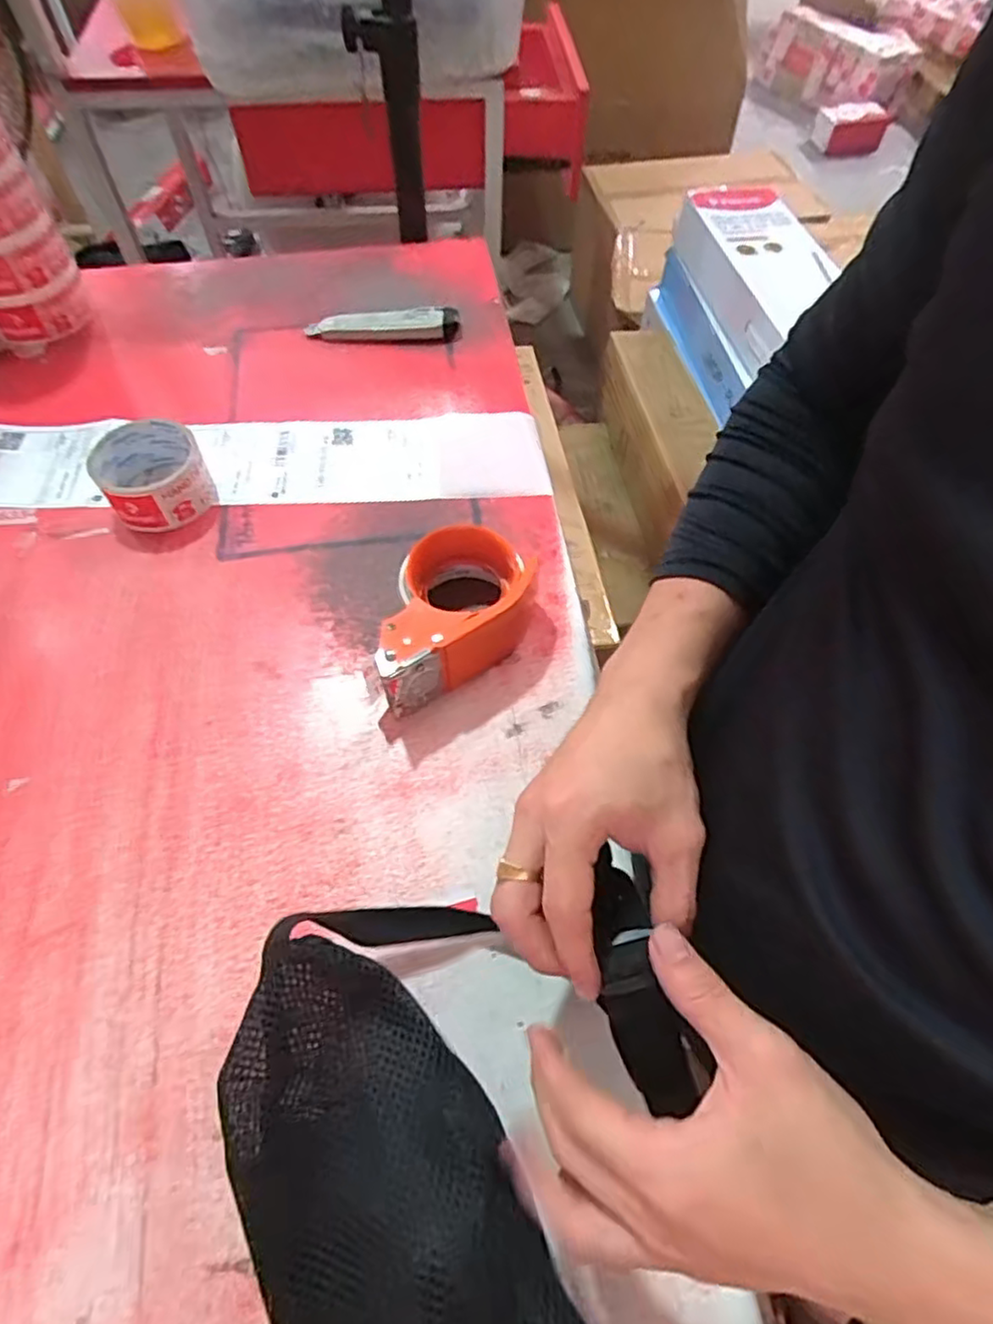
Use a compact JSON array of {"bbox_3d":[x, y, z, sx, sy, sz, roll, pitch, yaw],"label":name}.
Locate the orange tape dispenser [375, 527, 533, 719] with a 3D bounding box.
[{"bbox_3d":[-0.041,-0.035,0.489,0.136,0.061,0.088,-34,66,-19],"label":"orange tape dispenser"}]

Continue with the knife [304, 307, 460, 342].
[{"bbox_3d":[-0.116,-0.343,0.687,0.152,0.023,0.027,-5,60,-5],"label":"knife"}]

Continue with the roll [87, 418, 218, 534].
[{"bbox_3d":[-0.286,-0.156,0.561,0.081,0.045,0.082,1,60,-1],"label":"roll"}]

